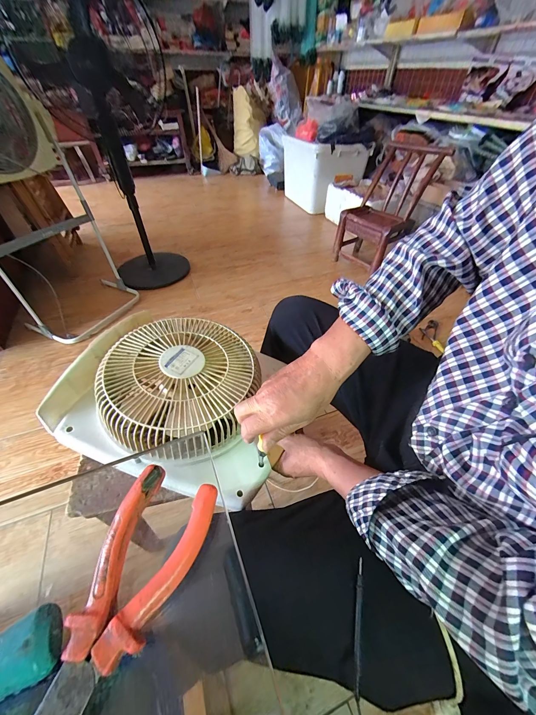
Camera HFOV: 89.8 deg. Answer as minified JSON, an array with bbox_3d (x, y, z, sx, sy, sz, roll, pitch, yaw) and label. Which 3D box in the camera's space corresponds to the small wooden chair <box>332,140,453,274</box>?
[{"bbox_3d":[0.626,-0.778,1.435,0.382,0.530,0.329,-24,52,-21],"label":"small wooden chair"}]

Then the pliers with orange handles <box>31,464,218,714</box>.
[{"bbox_3d":[-0.072,0.125,0.127,0.050,0.012,0.134,13,48,11],"label":"pliers with orange handles"}]

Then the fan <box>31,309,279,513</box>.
[{"bbox_3d":[-0.144,0.059,0.454,0.340,0.106,0.275,20,50,17],"label":"fan"}]

